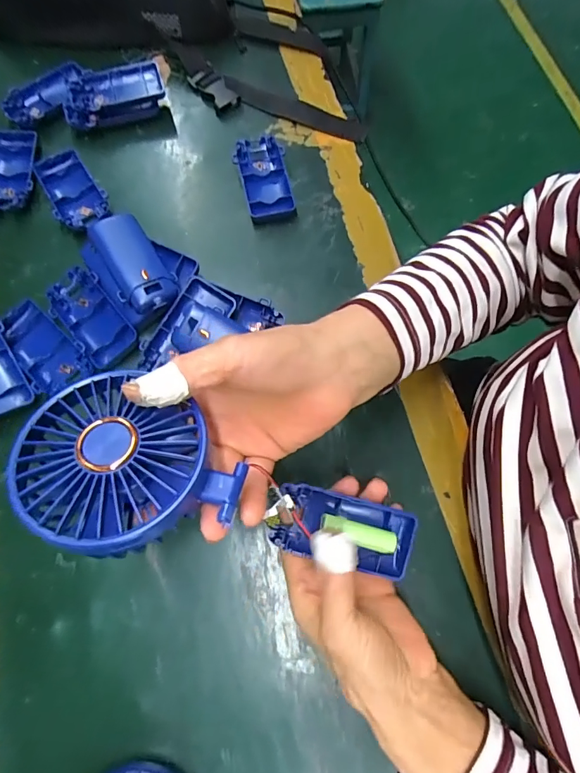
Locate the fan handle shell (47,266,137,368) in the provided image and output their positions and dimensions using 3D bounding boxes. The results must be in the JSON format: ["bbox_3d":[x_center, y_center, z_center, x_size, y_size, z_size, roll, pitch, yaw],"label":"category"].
[{"bbox_3d":[-0.171,-0.061,0.366,0.045,0.013,0.094,-36,75,-12],"label":"fan handle shell"}]

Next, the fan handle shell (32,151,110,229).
[{"bbox_3d":[-0.211,-0.191,0.413,0.046,0.015,0.094,-31,74,-11],"label":"fan handle shell"}]

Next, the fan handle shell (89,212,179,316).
[{"bbox_3d":[-0.135,-0.106,0.371,0.047,0.025,0.095,-35,75,-12],"label":"fan handle shell"}]

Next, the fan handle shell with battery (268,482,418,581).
[{"bbox_3d":[0.036,0.093,0.277,0.091,0.018,0.041,14,72,-2],"label":"fan handle shell with battery"}]

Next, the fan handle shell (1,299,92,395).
[{"bbox_3d":[-0.206,-0.035,0.359,0.046,0.014,0.089,-33,75,-11],"label":"fan handle shell"}]

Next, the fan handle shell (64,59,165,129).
[{"bbox_3d":[-0.182,-0.301,0.444,0.101,0.023,0.052,-14,72,-6],"label":"fan handle shell"}]

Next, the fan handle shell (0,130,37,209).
[{"bbox_3d":[-0.275,-0.215,0.419,0.048,0.016,0.095,-10,72,-4],"label":"fan handle shell"}]

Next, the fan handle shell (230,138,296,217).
[{"bbox_3d":[-0.025,-0.204,0.420,0.046,0.015,0.090,-16,72,-6],"label":"fan handle shell"}]

